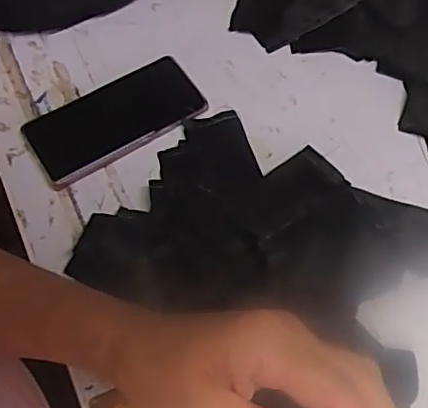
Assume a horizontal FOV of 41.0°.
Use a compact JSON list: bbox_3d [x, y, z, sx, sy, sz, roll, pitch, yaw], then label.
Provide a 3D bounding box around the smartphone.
[{"bbox_3d":[-0.090,-0.078,0.531,0.157,0.012,0.074,-29,66,-15],"label":"smartphone"}]

